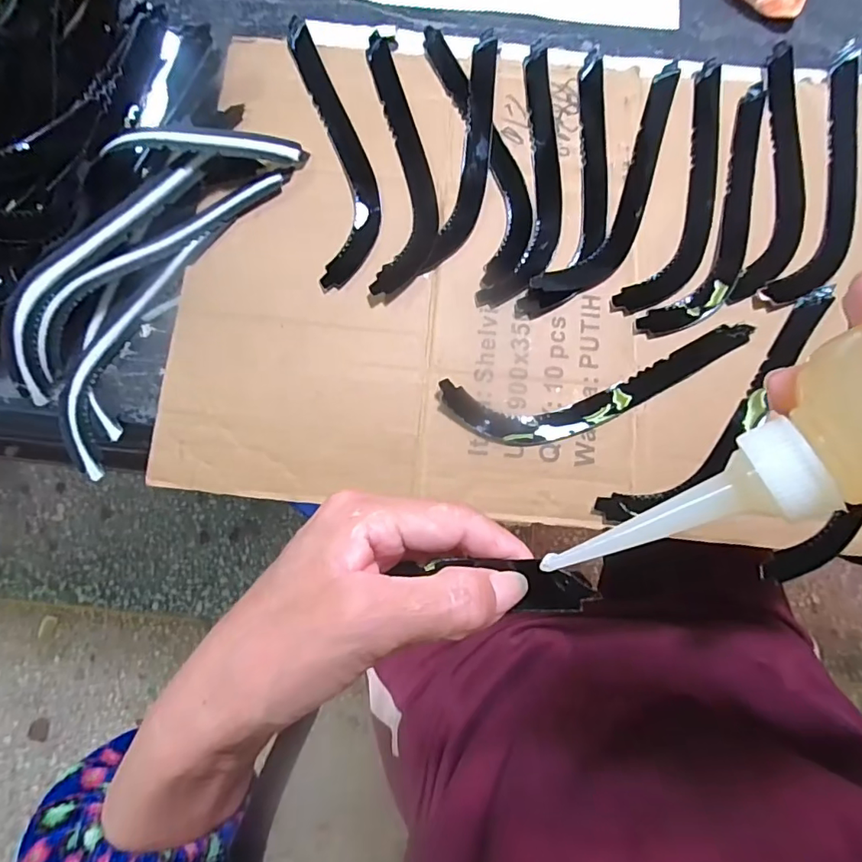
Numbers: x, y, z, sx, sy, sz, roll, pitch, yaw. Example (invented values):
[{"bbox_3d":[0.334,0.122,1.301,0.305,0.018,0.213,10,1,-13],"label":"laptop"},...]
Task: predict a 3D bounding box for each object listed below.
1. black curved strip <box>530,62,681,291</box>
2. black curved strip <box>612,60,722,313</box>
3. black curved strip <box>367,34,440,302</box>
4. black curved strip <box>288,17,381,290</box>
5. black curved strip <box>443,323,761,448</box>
[{"bbox_3d":[0.141,-0.176,0.363,0.045,0.004,0.208,30,78,5],"label":"black curved strip"},{"bbox_3d":[0.182,-0.172,0.362,0.048,0.005,0.207,19,78,3],"label":"black curved strip"},{"bbox_3d":[-0.020,-0.194,0.363,0.044,0.004,0.205,-2,77,-2],"label":"black curved strip"},{"bbox_3d":[-0.066,-0.201,0.361,0.044,0.008,0.207,-9,78,-3],"label":"black curved strip"},{"bbox_3d":[0.111,-0.030,0.333,0.202,0.010,0.050,-15,78,-5],"label":"black curved strip"}]

